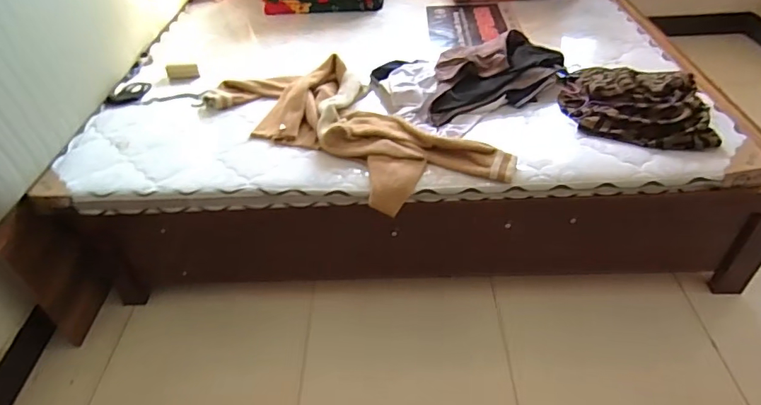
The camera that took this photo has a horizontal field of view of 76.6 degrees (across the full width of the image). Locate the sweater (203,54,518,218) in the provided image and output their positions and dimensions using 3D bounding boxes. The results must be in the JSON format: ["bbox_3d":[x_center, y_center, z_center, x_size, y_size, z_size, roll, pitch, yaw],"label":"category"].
[{"bbox_3d":[-0.086,-0.229,1.408,0.929,0.104,0.405,32,53,32],"label":"sweater"}]

